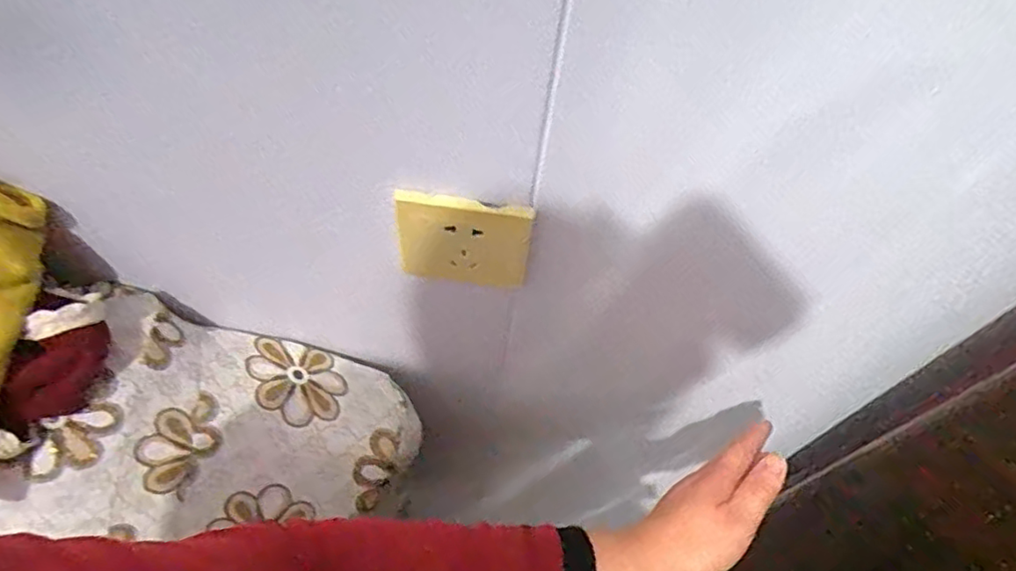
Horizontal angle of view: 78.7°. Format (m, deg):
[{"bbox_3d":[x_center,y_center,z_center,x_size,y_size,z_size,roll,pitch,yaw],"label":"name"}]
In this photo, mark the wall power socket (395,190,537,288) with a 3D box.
[{"bbox_3d":[-0.028,-0.027,0.395,0.083,0.083,0.009,5,58,-2],"label":"wall power socket"}]

